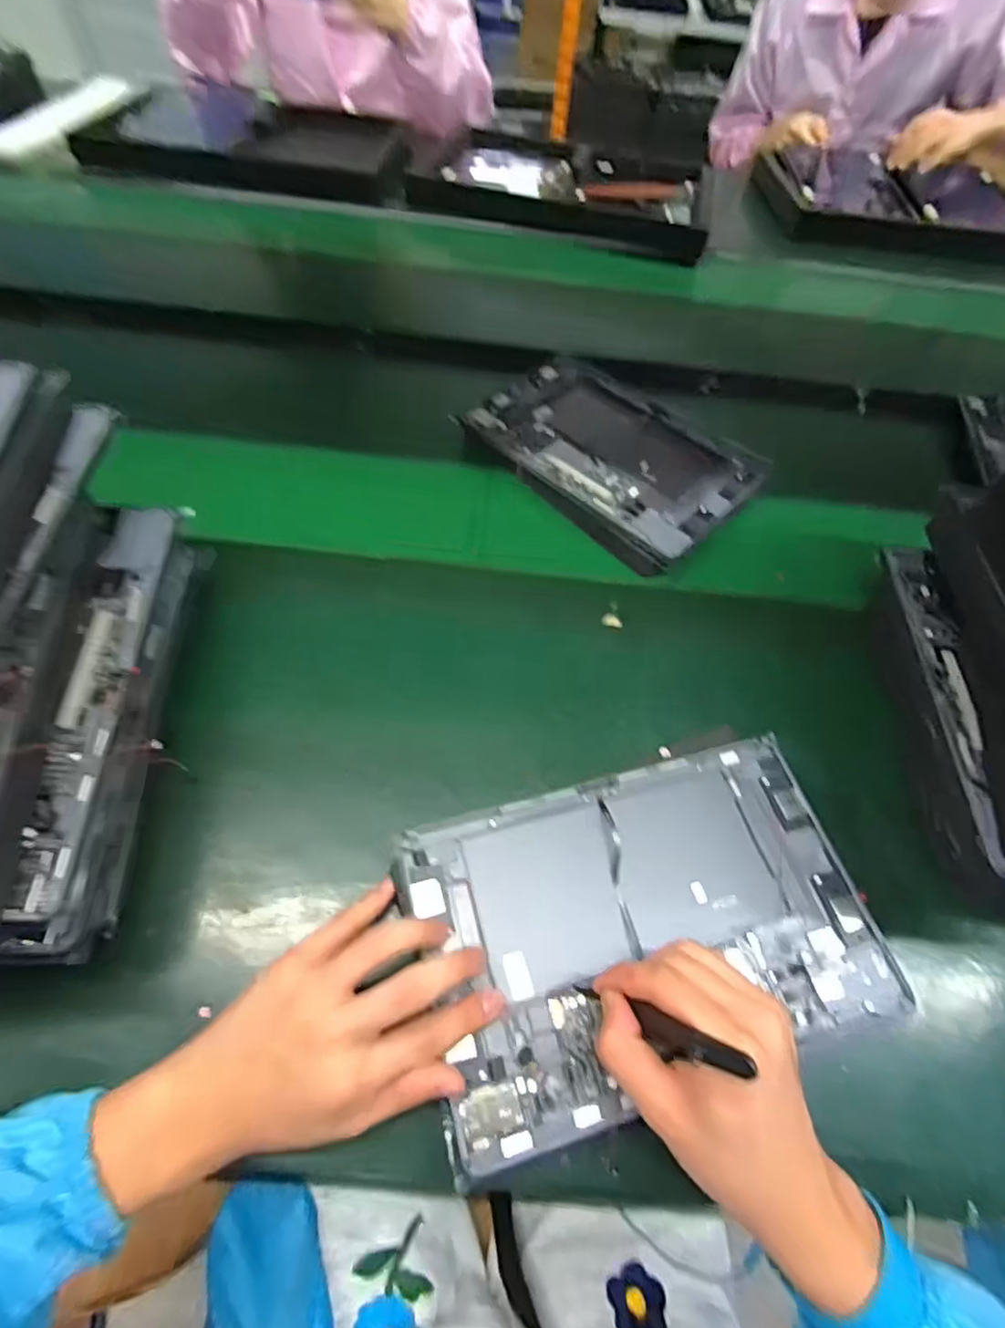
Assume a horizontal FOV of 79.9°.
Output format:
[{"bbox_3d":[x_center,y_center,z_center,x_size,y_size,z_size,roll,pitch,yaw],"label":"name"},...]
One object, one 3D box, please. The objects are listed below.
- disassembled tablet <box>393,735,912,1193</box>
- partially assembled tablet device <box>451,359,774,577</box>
[{"bbox_3d":[0.082,0.145,0.345,0.256,0.013,0.164,-13,58,-13],"label":"disassembled tablet"},{"bbox_3d":[0.106,-0.204,0.582,0.254,0.024,0.191,38,62,19],"label":"partially assembled tablet device"}]

